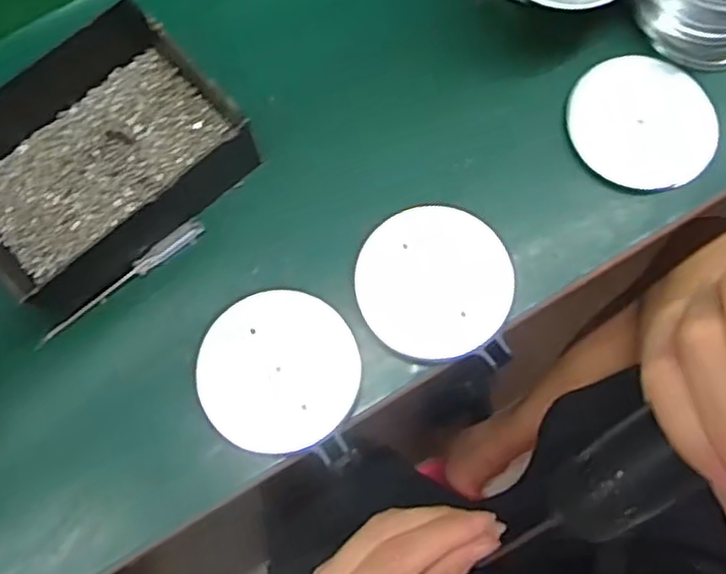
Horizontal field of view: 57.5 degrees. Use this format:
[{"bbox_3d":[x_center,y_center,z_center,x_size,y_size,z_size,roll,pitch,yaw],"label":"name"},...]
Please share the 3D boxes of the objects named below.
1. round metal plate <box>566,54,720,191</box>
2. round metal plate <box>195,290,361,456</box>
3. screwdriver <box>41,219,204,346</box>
[{"bbox_3d":[0.186,-0.110,0.441,0.092,0.006,0.099,-1,72,3],"label":"round metal plate"},{"bbox_3d":[-0.051,0.050,0.402,0.096,0.005,0.094,0,76,0],"label":"round metal plate"},{"bbox_3d":[-0.150,-0.005,0.413,0.118,0.006,0.010,-37,79,-9],"label":"screwdriver"}]

